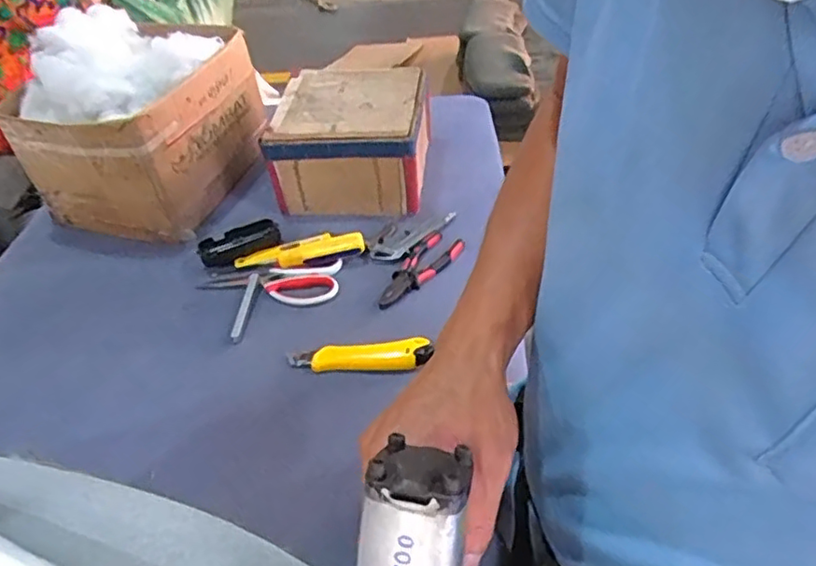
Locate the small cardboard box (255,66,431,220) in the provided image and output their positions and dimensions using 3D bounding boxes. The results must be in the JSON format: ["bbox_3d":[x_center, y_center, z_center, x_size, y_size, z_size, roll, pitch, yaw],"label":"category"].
[{"bbox_3d":[-0.082,-0.214,0.928,0.208,0.135,0.223,3,43,9],"label":"small cardboard box"}]

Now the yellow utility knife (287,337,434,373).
[{"bbox_3d":[-0.057,0.082,0.693,0.159,0.014,0.036,-3,43,3],"label":"yellow utility knife"}]

